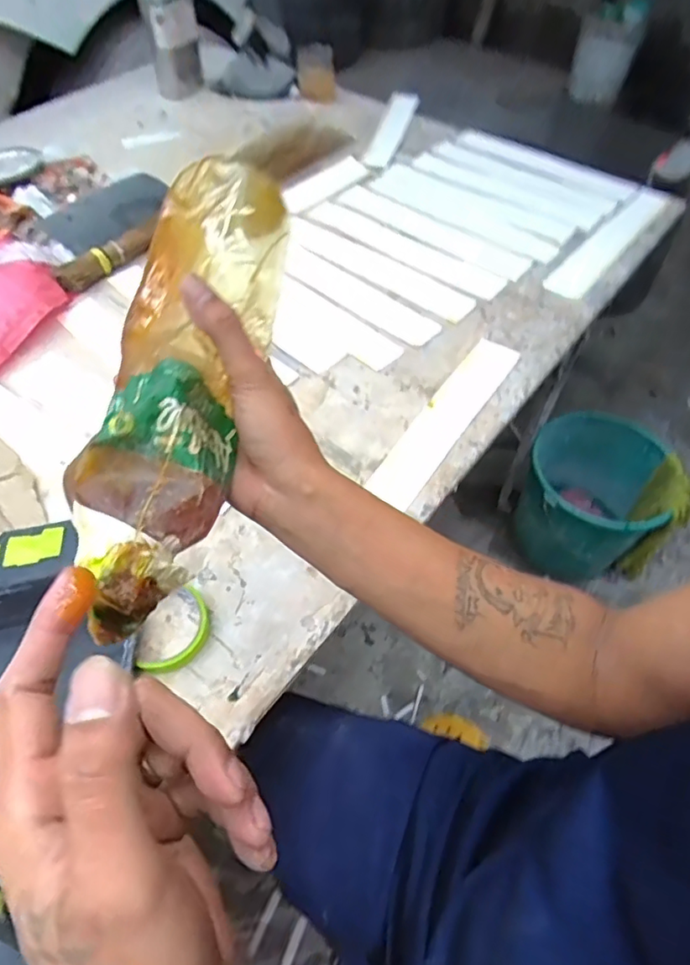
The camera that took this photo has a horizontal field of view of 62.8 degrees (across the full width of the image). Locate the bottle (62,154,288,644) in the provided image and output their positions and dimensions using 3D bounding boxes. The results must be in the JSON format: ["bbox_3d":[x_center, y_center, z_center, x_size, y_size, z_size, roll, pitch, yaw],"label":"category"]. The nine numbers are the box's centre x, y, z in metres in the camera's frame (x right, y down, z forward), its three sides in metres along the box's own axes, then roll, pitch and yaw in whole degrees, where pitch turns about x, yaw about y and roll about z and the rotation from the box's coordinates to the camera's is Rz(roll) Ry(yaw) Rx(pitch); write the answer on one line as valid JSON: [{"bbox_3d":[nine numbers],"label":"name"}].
[{"bbox_3d":[-0.099,-0.070,0.342,0.098,0.065,0.307,6,64,1],"label":"bottle"}]

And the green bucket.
[{"bbox_3d":[0.493,0.036,1.150,0.261,0.224,0.271,1,54,-2],"label":"green bucket"}]

